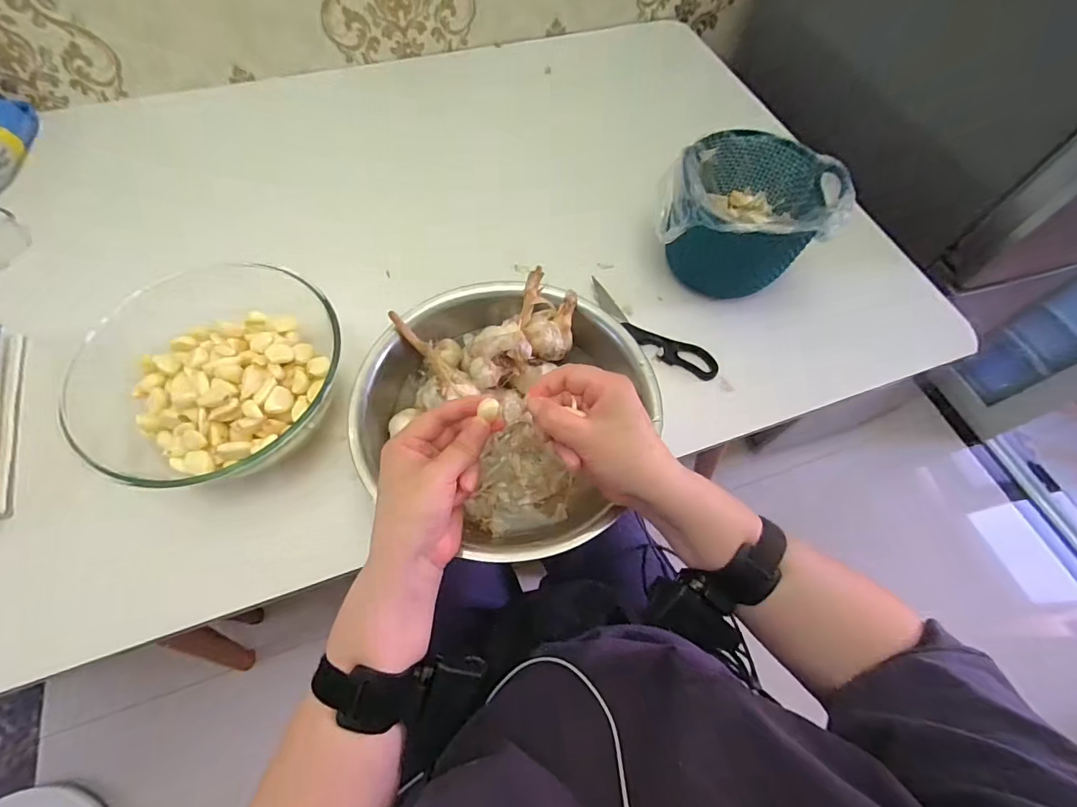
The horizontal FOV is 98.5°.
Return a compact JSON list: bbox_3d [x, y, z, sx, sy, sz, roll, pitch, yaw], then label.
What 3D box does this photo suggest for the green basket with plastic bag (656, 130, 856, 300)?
[{"bbox_3d":[0.231,-0.201,0.527,0.157,0.134,0.159,1,64,-2],"label":"green basket with plastic bag"}]

